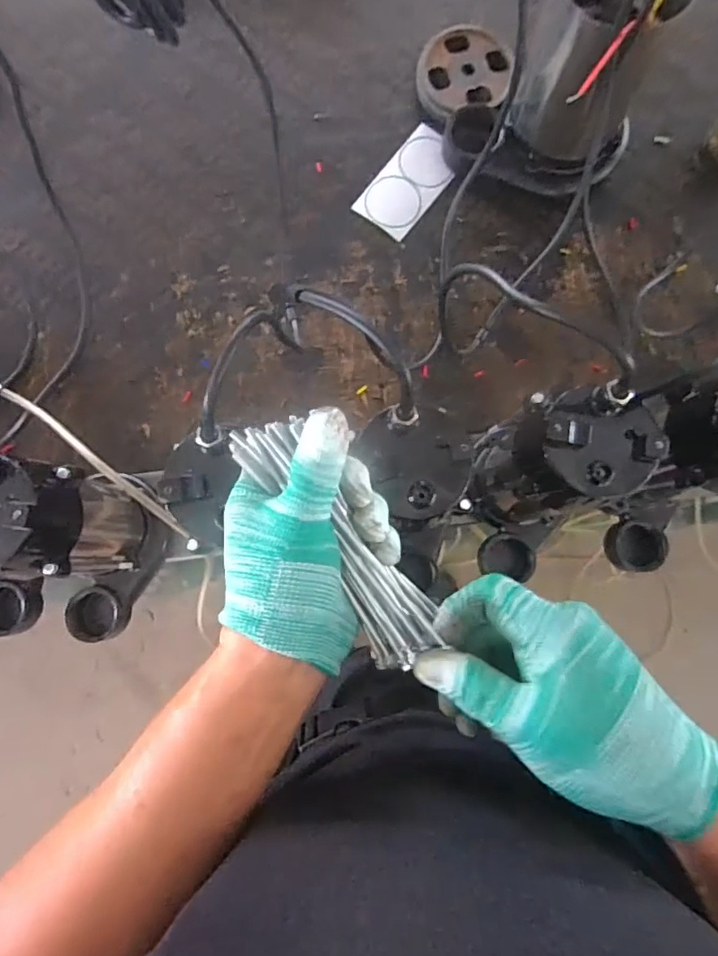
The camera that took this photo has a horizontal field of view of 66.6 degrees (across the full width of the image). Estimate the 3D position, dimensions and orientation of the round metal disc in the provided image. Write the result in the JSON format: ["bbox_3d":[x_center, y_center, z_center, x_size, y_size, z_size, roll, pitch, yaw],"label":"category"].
[{"bbox_3d":[0.128,-0.495,0.668,0.110,0.039,0.103,0,83,-1],"label":"round metal disc"}]

